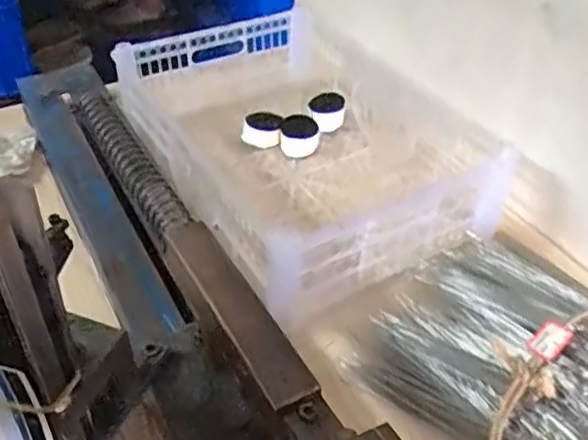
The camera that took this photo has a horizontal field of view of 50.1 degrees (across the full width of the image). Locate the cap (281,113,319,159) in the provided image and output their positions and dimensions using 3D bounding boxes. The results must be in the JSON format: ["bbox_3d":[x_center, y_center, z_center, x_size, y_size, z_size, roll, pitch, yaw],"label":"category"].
[{"bbox_3d":[0.008,-0.105,0.783,0.046,0.030,0.053,6,40,6],"label":"cap"}]

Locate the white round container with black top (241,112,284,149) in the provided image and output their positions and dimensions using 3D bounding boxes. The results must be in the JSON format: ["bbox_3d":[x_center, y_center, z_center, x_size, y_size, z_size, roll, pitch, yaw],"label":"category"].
[{"bbox_3d":[-0.037,-0.117,0.796,0.049,0.022,0.057,9,41,9],"label":"white round container with black top"}]

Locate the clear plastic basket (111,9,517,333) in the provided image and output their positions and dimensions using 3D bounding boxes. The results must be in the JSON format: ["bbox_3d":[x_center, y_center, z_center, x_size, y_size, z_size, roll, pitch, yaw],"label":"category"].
[{"bbox_3d":[0.005,-0.093,0.729,0.298,0.119,0.401,-23,46,-26],"label":"clear plastic basket"}]

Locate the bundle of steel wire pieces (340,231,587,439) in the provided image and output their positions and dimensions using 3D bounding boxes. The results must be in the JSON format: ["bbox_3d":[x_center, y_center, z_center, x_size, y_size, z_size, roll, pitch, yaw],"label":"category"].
[{"bbox_3d":[0.211,0.106,0.545,0.263,0.050,0.241,29,47,29],"label":"bundle of steel wire pieces"}]

